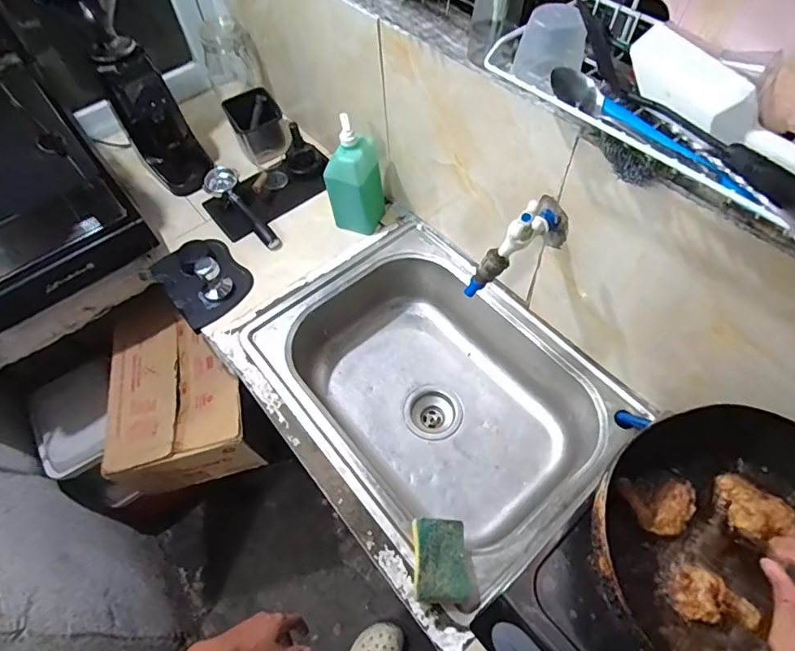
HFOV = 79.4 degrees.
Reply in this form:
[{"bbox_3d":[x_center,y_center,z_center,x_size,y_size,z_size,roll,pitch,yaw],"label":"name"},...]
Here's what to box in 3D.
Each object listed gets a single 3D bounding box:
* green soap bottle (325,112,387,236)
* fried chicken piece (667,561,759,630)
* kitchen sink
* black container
[{"bbox_3d":[-0.085,-0.294,0.935,0.089,0.227,0.086,13,59,11],"label":"green soap bottle"},{"bbox_3d":[0.312,0.266,0.472,0.070,0.025,0.049,6,58,7],"label":"fried chicken piece"},{"bbox_3d":[0.064,0.121,0.879,0.420,0.180,0.582,-36,62,-18],"label":"kitchen sink"},{"bbox_3d":[-0.321,-0.463,1.131,0.113,0.102,0.169,-25,59,-12],"label":"black container"}]

